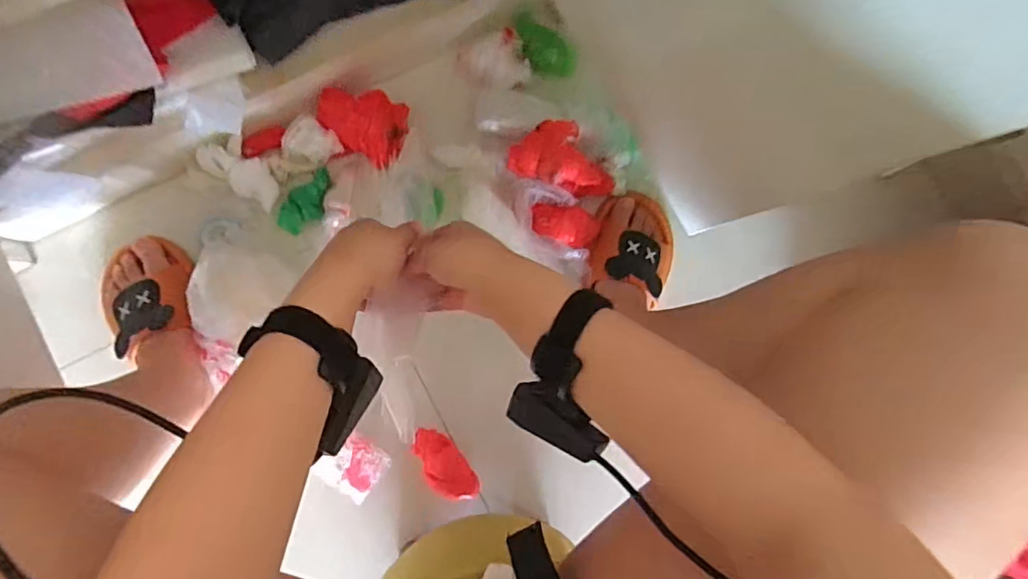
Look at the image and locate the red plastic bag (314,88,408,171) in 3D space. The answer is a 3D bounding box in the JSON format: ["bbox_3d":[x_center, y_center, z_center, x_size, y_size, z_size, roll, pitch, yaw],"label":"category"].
[{"bbox_3d":[-0.184,-0.199,0.698,0.119,0.045,0.078,20,85,-5],"label":"red plastic bag"}]

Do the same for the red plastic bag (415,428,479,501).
[{"bbox_3d":[-0.086,0.216,0.717,0.049,0.046,0.106,-33,91,-7],"label":"red plastic bag"}]

